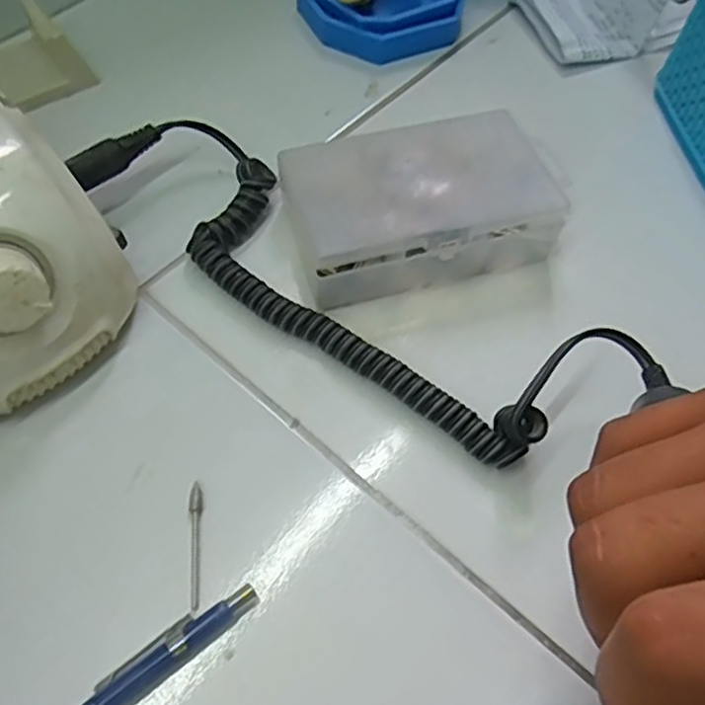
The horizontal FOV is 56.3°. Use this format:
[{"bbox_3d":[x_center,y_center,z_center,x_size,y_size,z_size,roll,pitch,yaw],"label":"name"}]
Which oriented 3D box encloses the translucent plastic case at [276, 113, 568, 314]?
[{"bbox_3d":[0.031,-0.067,0.304,0.114,0.036,0.068,-12,62,-9],"label":"translucent plastic case"}]

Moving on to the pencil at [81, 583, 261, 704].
[{"bbox_3d":[-0.089,0.120,0.210,0.135,0.011,0.012,-35,68,-19],"label":"pencil"}]

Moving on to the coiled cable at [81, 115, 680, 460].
[{"bbox_3d":[-0.002,-0.034,0.285,0.251,0.035,0.067,32,64,15],"label":"coiled cable"}]

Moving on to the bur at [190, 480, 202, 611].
[{"bbox_3d":[-0.058,0.071,0.243,0.004,0.005,0.045,-2,61,-4],"label":"bur"}]

